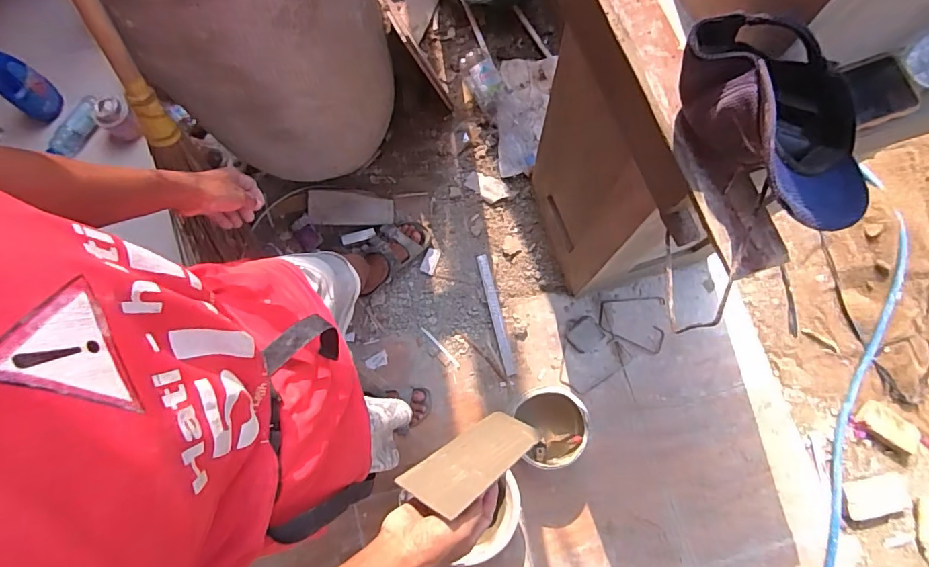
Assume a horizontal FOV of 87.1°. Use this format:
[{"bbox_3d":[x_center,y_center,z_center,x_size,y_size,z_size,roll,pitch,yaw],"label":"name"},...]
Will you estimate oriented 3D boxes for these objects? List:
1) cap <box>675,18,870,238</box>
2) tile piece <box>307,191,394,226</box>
[{"bbox_3d":[0.323,-0.160,0.508,0.146,0.117,0.233,-19,77,-3],"label":"cap"},{"bbox_3d":[-0.316,-0.205,1.348,0.237,0.018,0.090,5,77,2],"label":"tile piece"}]

